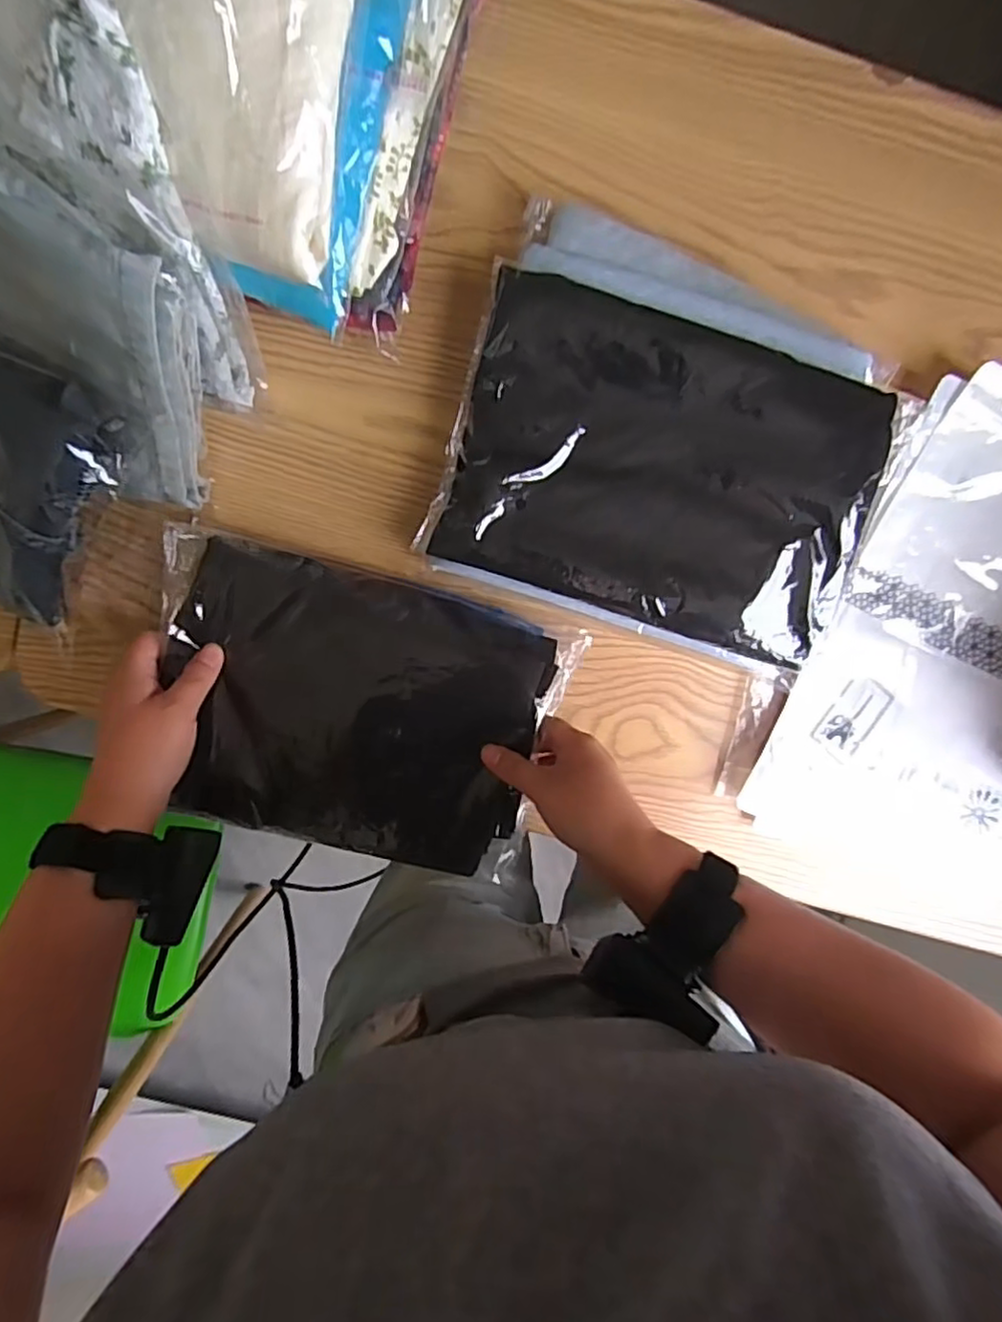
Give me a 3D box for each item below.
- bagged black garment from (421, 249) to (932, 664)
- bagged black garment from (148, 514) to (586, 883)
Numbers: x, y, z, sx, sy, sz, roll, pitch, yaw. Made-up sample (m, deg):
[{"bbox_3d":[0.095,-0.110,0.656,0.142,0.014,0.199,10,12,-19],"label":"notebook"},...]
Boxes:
[{"bbox_3d":[0.104,-0.119,0.429,0.274,0.025,0.176,18,98,-3],"label":"bagged black garment"},{"bbox_3d":[-0.103,0.035,0.446,0.266,0.028,0.185,17,98,-3],"label":"bagged black garment"}]

